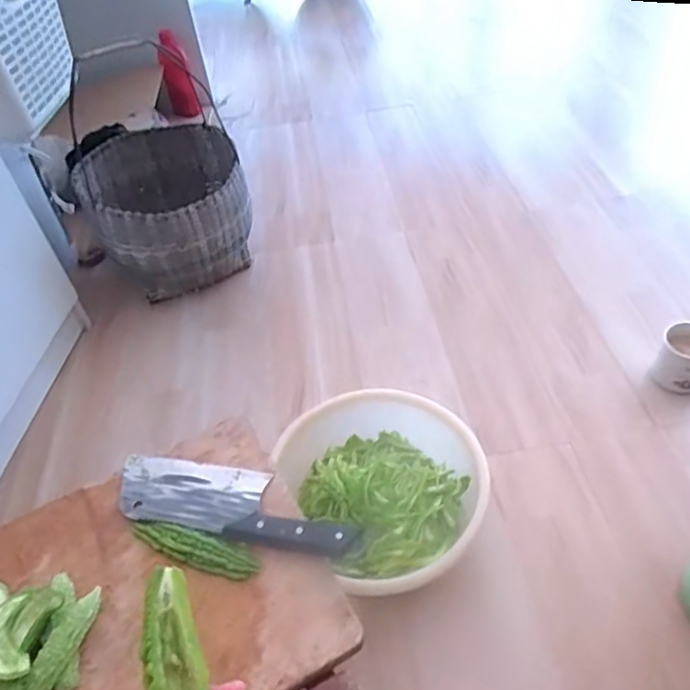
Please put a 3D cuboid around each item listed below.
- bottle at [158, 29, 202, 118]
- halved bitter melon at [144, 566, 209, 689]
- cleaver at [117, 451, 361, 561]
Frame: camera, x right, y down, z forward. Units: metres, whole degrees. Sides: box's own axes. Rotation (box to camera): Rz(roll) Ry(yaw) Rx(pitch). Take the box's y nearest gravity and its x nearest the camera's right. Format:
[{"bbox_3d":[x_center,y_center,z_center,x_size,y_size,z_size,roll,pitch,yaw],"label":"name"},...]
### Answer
[{"bbox_3d":[-0.473,-0.764,1.700,0.079,0.203,0.075,-15,48,-8],"label":"bottle"},{"bbox_3d":[-0.100,0.205,0.361,0.030,0.025,0.132,-15,67,-8],"label":"halved bitter melon"},{"bbox_3d":[-0.115,0.165,0.630,0.265,0.016,0.080,6,48,13],"label":"cleaver"}]

